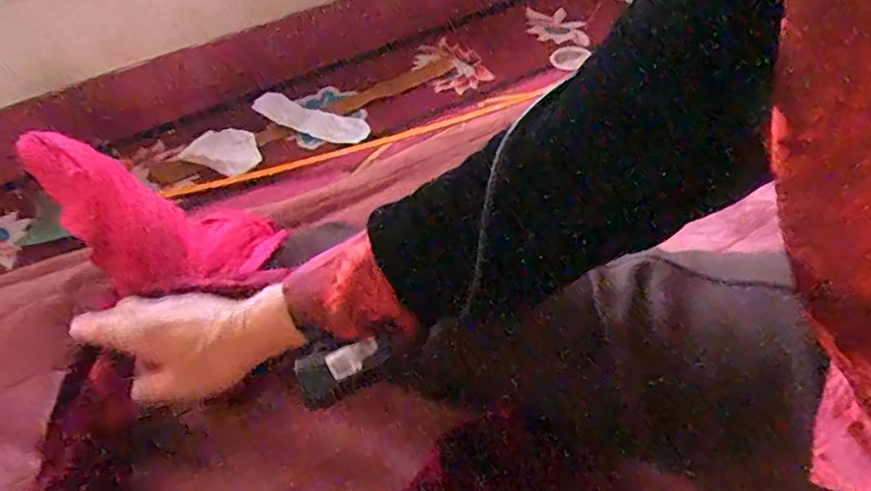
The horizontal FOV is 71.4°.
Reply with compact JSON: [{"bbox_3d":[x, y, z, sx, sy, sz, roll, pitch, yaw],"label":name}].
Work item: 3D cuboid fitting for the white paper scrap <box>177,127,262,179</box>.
[{"bbox_3d":[-0.295,-0.135,0.842,0.129,0.013,0.080,17,49,22],"label":"white paper scrap"}]

